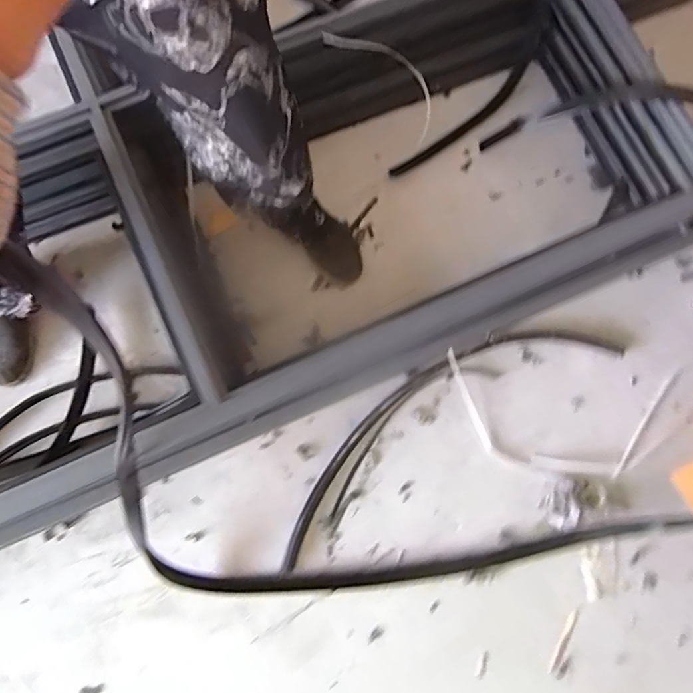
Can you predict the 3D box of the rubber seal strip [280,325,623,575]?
[{"bbox_3d":[0.176,0.140,1.008,0.781,0.026,0.171,-31,80,-8],"label":"rubber seal strip"}]

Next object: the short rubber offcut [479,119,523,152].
[{"bbox_3d":[0.348,-0.475,1.157,0.109,0.011,0.025,-31,80,7],"label":"short rubber offcut"}]

